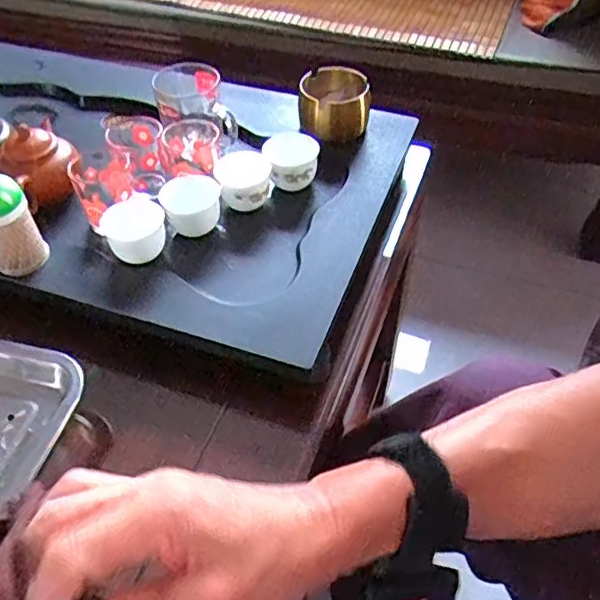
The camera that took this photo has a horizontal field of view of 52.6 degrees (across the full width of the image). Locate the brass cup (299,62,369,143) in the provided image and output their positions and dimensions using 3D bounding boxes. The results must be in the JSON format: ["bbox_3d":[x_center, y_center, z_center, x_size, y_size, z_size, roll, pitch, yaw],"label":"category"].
[{"bbox_3d":[0.038,-0.221,0.679,0.075,0.051,0.071,-1,49,1],"label":"brass cup"}]

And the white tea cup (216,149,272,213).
[{"bbox_3d":[-0.054,-0.113,0.607,0.053,0.050,0.050,-1,49,1],"label":"white tea cup"}]

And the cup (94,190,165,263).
[{"bbox_3d":[-0.151,-0.062,0.563,0.058,0.045,0.045,-30,55,-22],"label":"cup"}]

